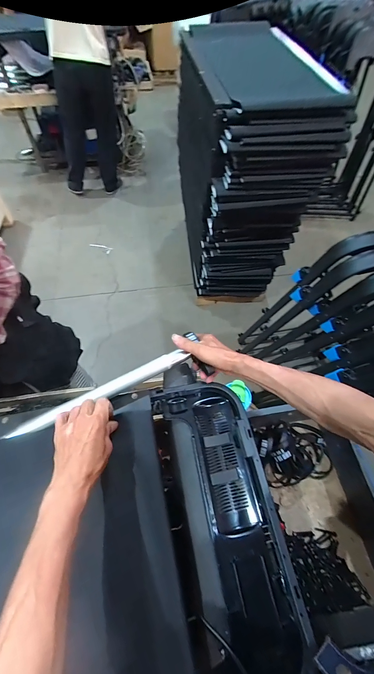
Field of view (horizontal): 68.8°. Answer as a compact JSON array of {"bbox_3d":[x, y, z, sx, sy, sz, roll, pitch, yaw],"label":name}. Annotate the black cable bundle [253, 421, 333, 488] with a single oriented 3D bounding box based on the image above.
[{"bbox_3d":[0.313,0.338,0.813,0.224,0.090,0.169,-8,60,-6],"label":"black cable bundle"}]

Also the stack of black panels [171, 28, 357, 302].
[{"bbox_3d":[0.277,-0.843,1.543,0.518,1.013,0.990,-6,60,-5],"label":"stack of black panels"}]

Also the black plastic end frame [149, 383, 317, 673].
[{"bbox_3d":[0.062,0.333,0.509,0.187,0.079,0.484,-10,60,-6],"label":"black plastic end frame"}]

